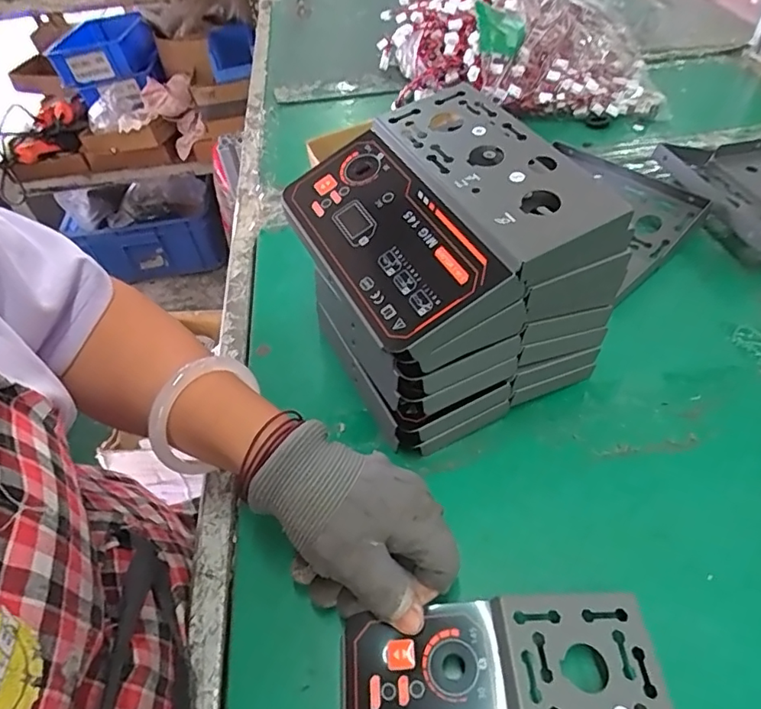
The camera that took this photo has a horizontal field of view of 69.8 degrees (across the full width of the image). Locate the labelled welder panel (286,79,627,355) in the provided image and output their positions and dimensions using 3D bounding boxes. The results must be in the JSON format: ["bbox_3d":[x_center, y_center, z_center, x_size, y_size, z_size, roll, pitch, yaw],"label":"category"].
[{"bbox_3d":[0.032,-0.087,0.311,0.142,0.044,0.155,-26,51,-16],"label":"labelled welder panel"}]

